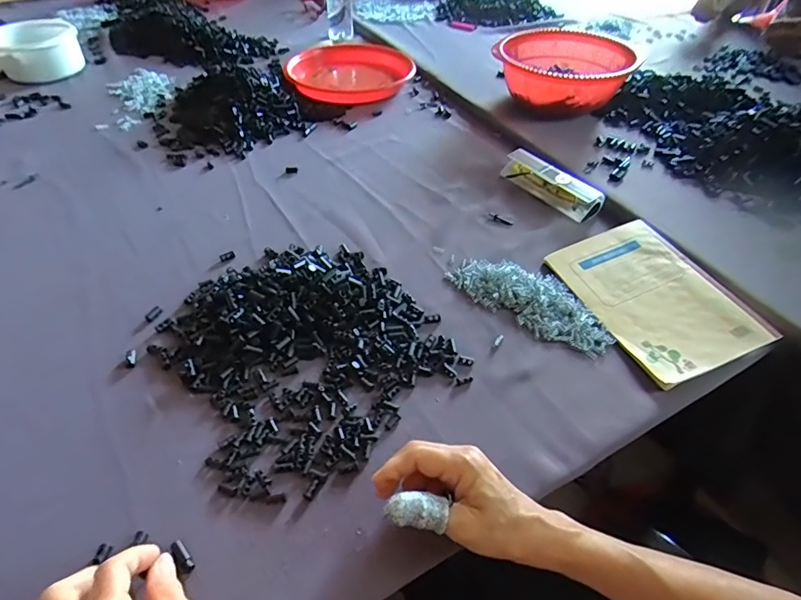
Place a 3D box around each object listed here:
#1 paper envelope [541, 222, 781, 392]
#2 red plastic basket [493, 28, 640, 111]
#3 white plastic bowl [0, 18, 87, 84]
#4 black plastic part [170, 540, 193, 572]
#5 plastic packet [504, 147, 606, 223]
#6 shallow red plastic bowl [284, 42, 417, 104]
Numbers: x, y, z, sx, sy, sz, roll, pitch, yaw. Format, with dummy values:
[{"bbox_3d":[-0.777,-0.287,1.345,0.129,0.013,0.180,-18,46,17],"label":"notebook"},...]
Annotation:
[{"bbox_3d":[0.280,-0.008,0.529,0.143,0.013,0.203,-22,51,-9],"label":"paper envelope"},{"bbox_3d":[0.279,-0.396,0.838,0.209,0.096,0.206,0,46,0],"label":"red plastic basket"},{"bbox_3d":[-0.746,-0.514,0.977,0.161,0.078,0.127,-26,51,-23],"label":"white plastic bowl"},{"bbox_3d":[-0.164,0.192,0.355,0.008,0.004,0.027,-34,56,-28],"label":"black plastic part"},{"bbox_3d":[0.213,-0.169,0.675,0.044,0.035,0.153,-27,51,-24],"label":"plastic packet"},{"bbox_3d":[-0.097,-0.446,0.933,0.246,0.054,0.173,-4,45,-3],"label":"shallow red plastic bowl"}]

